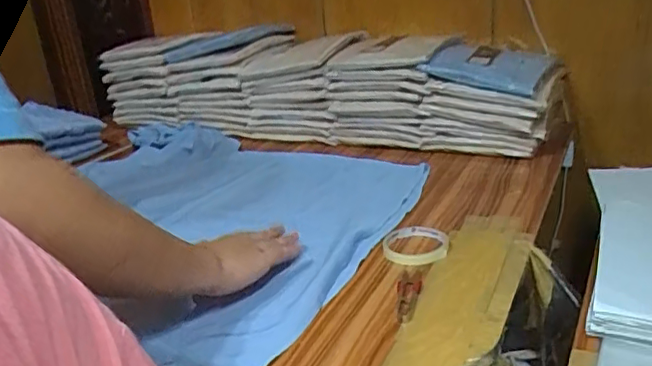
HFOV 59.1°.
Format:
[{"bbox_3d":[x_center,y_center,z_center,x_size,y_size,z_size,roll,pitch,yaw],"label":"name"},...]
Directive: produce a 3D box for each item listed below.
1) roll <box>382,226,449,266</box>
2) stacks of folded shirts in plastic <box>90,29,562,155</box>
[{"bbox_3d":[0.116,0.079,0.747,0.082,0.022,0.082,-1,21,14],"label":"roll"},{"bbox_3d":[-0.053,-0.204,1.229,0.979,0.236,0.183,5,23,27],"label":"stacks of folded shirts in plastic"}]

